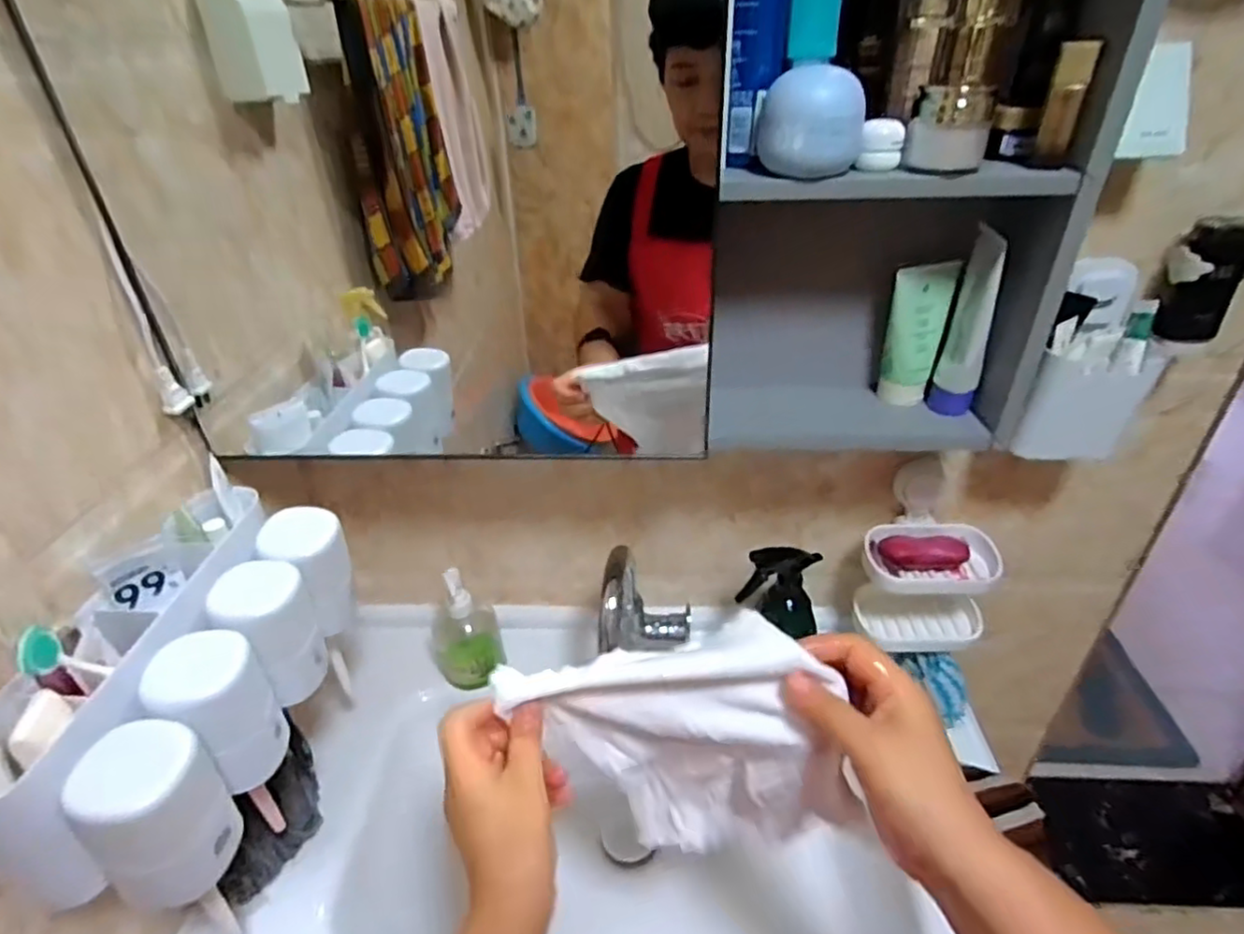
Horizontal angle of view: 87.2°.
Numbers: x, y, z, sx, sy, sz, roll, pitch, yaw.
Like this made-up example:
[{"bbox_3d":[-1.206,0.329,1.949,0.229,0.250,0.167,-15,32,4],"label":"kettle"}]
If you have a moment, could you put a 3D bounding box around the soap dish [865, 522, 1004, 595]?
[{"bbox_3d":[0.344,0.096,0.729,0.138,0.046,0.093,3,34,8],"label":"soap dish"}]

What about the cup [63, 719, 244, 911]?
[{"bbox_3d":[-0.303,0.231,0.432,0.060,0.125,0.059,-2,34,1],"label":"cup"}]

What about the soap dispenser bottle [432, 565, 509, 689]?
[{"bbox_3d":[-0.195,0.196,0.803,0.084,0.155,0.076,-11,35,-12],"label":"soap dispenser bottle"}]

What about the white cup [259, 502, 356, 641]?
[{"bbox_3d":[-0.284,0.096,0.600,0.060,0.108,0.072,7,35,14],"label":"white cup"}]

